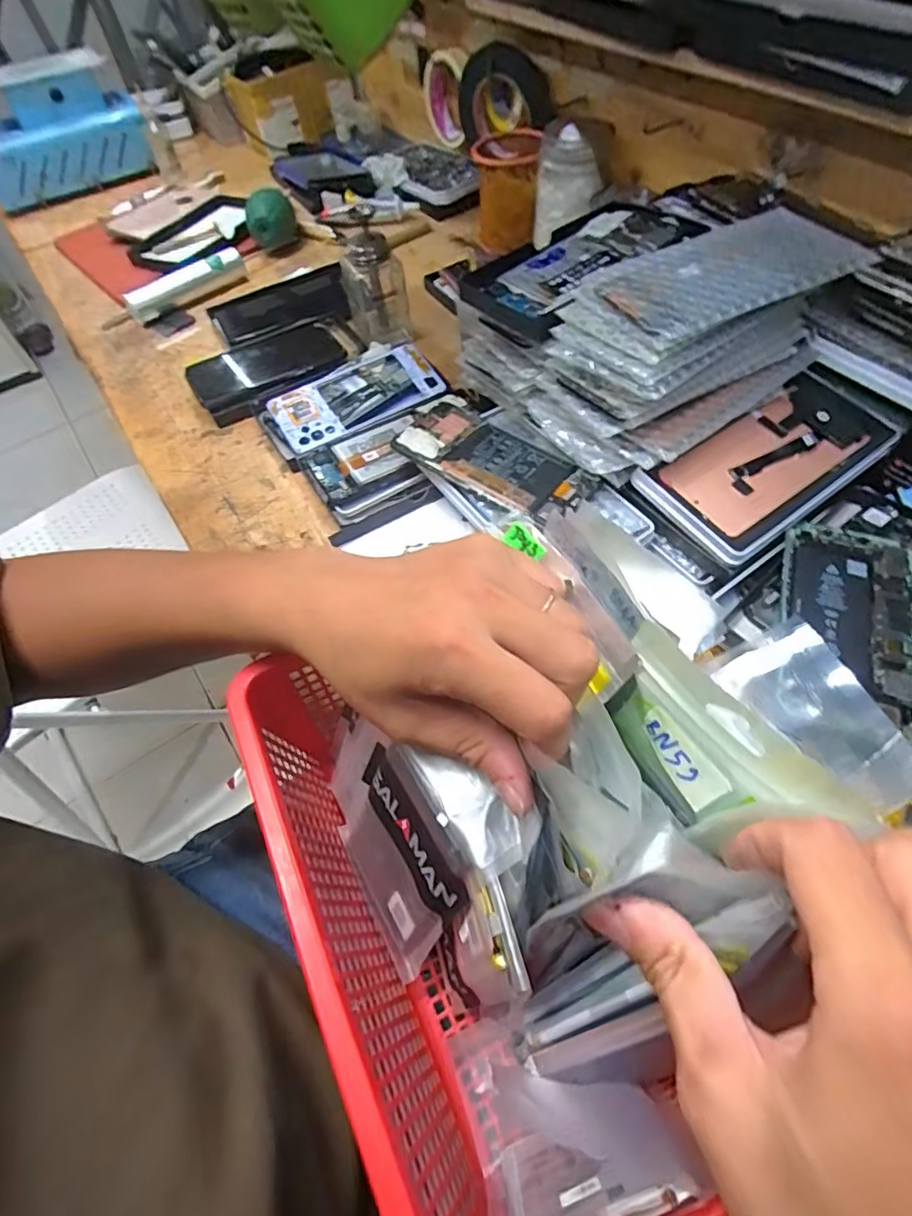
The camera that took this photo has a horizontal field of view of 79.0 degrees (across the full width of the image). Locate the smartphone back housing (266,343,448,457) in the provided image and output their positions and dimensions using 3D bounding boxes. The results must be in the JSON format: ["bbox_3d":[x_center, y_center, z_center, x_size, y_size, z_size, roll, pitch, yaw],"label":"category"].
[{"bbox_3d":[-0.093,-0.201,0.524,0.158,0.014,0.081,-26,59,-12],"label":"smartphone back housing"}]

